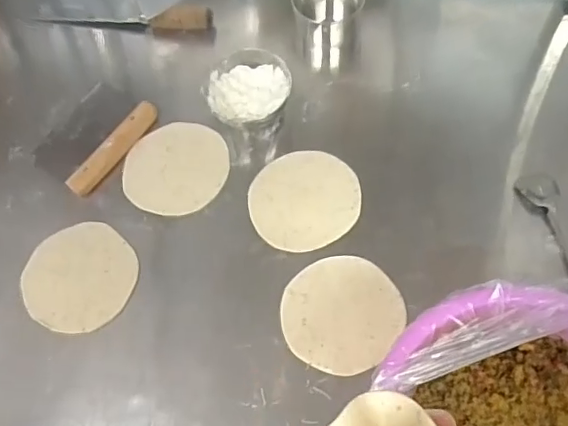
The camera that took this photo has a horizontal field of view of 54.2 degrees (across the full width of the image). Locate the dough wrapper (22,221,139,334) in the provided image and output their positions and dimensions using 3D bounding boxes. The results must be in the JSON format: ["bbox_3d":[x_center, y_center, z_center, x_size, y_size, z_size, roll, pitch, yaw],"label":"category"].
[{"bbox_3d":[-0.239,0.073,0.647,0.124,0.005,0.134,-1,63,2],"label":"dough wrapper"}]

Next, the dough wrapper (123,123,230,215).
[{"bbox_3d":[-0.136,-0.056,0.700,0.128,0.008,0.119,0,74,2],"label":"dough wrapper"}]

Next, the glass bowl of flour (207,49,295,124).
[{"bbox_3d":[-0.044,-0.153,0.717,0.106,0.056,0.098,-4,63,1],"label":"glass bowl of flour"}]

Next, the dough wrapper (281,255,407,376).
[{"bbox_3d":[0.063,0.109,0.611,0.124,0.005,0.126,-2,66,4],"label":"dough wrapper"}]

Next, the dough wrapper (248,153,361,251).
[{"bbox_3d":[0.025,-0.017,0.676,0.131,0.005,0.130,-7,63,-1],"label":"dough wrapper"}]

